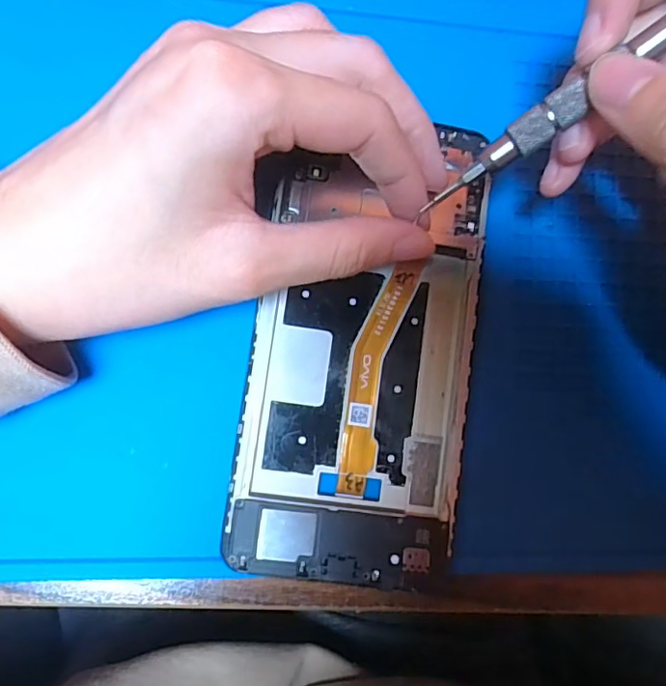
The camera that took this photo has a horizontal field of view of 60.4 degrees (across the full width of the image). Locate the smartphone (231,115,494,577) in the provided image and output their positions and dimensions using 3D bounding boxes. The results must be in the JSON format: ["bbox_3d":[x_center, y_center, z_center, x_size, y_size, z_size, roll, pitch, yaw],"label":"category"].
[{"bbox_3d":[0.011,0.000,0.181,0.072,0.010,0.141,5,86,-7],"label":"smartphone"}]

